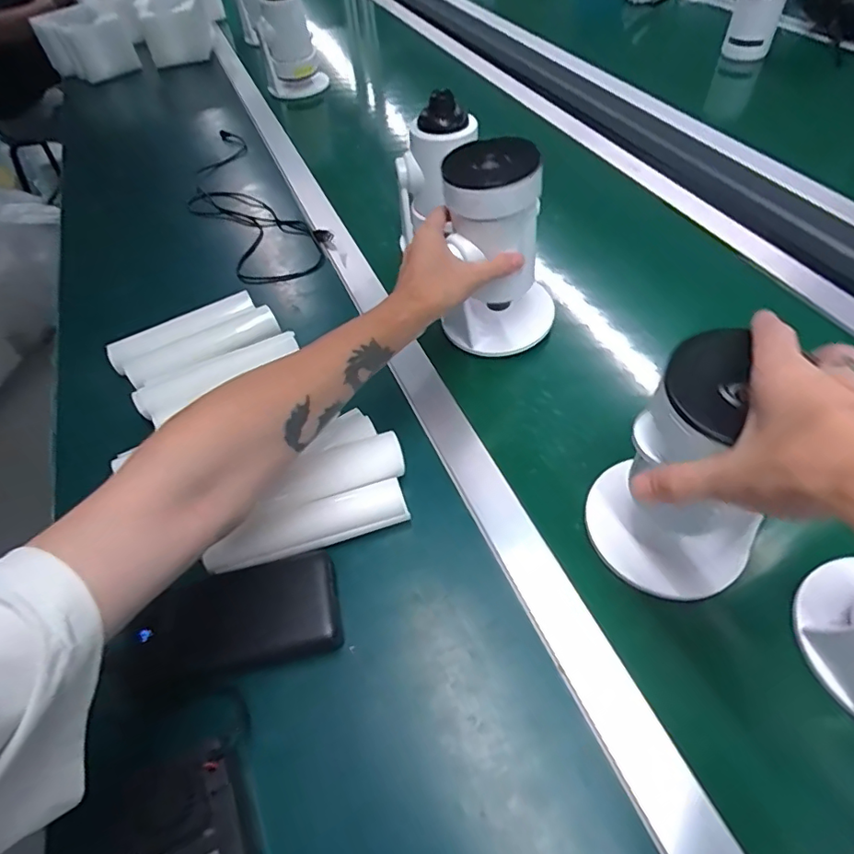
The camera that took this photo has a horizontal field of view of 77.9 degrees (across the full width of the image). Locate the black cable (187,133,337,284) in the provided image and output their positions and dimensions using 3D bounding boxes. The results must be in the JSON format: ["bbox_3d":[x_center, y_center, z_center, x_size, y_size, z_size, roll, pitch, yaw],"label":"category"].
[{"bbox_3d":[-0.283,-0.341,0.813,0.141,0.029,0.464,-31,59,-15],"label":"black cable"}]

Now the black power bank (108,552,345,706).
[{"bbox_3d":[-0.144,0.147,0.394,0.153,0.024,0.075,-15,52,-8],"label":"black power bank"}]

